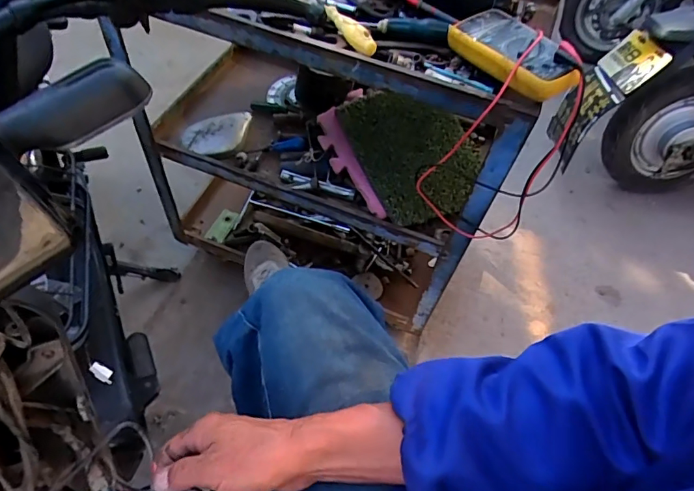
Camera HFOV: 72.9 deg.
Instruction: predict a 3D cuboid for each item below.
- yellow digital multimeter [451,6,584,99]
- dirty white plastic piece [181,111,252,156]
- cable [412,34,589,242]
[{"bbox_3d":[0.212,-0.251,0.609,0.097,0.034,0.168,-24,60,-21],"label":"yellow digital multimeter"},{"bbox_3d":[-0.249,-0.216,0.921,0.138,0.020,0.070,-21,96,-14],"label":"dirty white plastic piece"},{"bbox_3d":[0.208,-0.154,0.679,0.159,0.295,0.130,18,54,9],"label":"cable"}]

